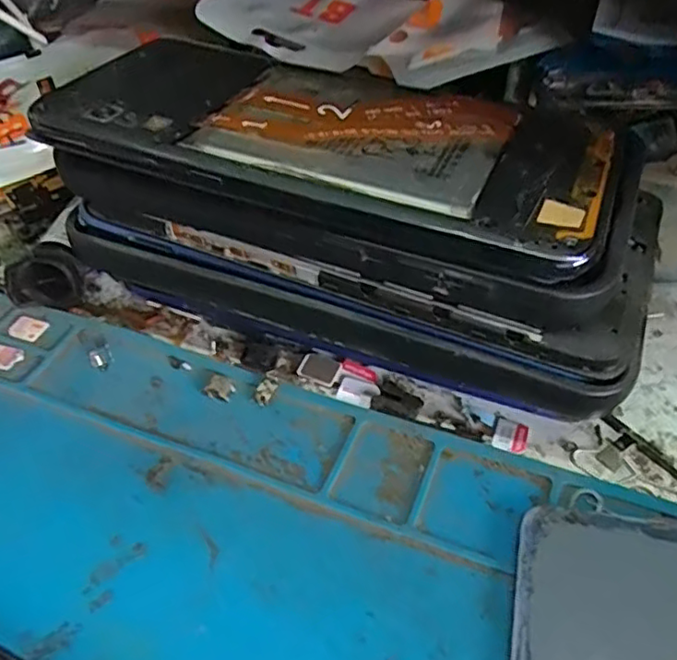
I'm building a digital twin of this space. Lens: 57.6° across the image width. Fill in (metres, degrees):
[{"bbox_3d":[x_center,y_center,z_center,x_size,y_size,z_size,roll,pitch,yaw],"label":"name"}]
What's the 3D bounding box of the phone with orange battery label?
[{"bbox_3d":[-0.002,-0.058,0.167,0.151,0.008,0.067,17,49,20],"label":"phone with orange battery label"}]

